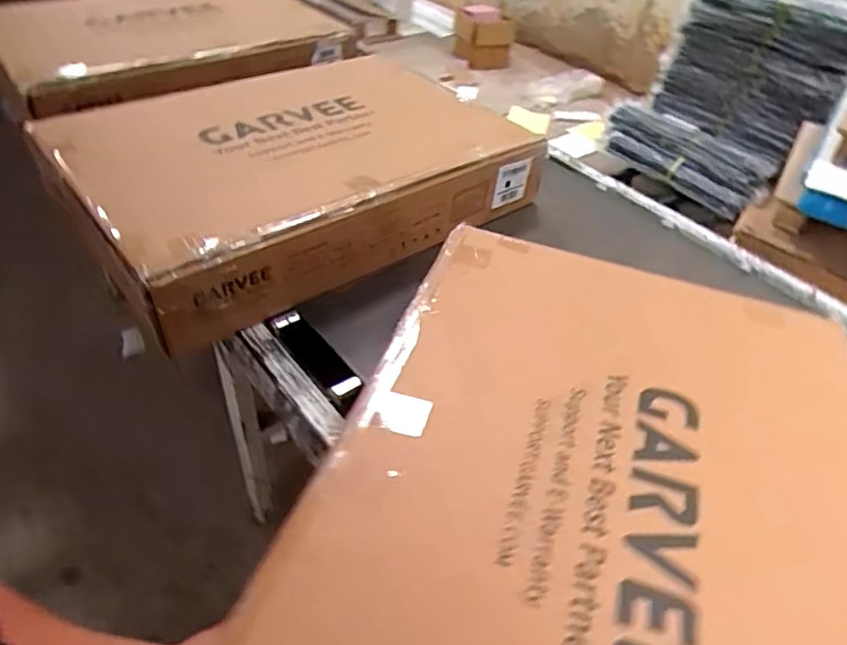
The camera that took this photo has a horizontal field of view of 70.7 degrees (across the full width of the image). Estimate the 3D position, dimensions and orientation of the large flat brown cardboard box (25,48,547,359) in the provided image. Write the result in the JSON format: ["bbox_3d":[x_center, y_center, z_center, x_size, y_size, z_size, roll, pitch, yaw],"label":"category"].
[{"bbox_3d":[-0.217,-0.325,1.264,0.941,0.183,0.609,-30,53,-32],"label":"large flat brown cardboard box"}]

